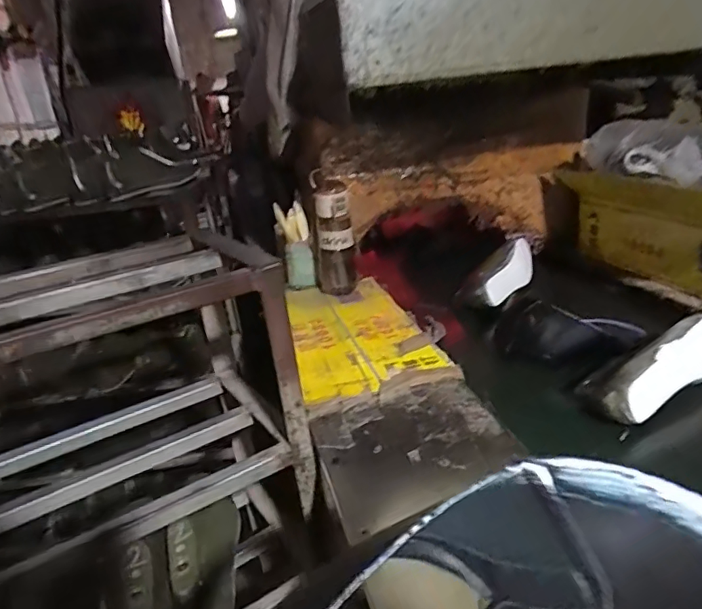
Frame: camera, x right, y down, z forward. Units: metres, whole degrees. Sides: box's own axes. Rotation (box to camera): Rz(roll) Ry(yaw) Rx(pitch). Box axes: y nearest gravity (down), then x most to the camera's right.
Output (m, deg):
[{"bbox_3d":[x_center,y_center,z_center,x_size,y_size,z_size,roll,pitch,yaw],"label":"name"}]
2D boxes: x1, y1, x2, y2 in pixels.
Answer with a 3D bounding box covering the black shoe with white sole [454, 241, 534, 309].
[{"bbox_3d":[0.311,-0.069,1.071,0.091,0.070,0.235,11,28,37],"label":"black shoe with white sole"}]

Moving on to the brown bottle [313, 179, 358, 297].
[{"bbox_3d":[-0.037,-0.131,1.070,0.087,0.223,0.093,-6,22,1],"label":"brown bottle"}]

